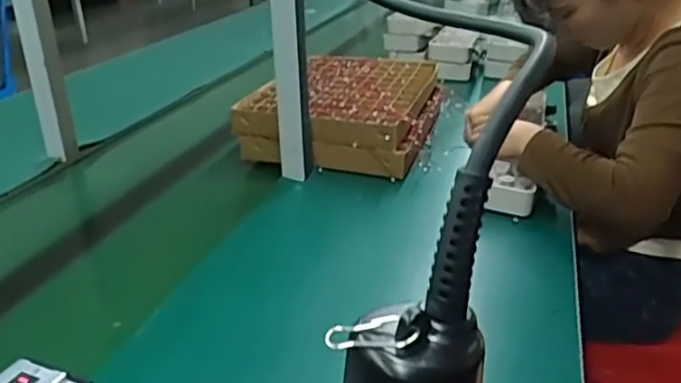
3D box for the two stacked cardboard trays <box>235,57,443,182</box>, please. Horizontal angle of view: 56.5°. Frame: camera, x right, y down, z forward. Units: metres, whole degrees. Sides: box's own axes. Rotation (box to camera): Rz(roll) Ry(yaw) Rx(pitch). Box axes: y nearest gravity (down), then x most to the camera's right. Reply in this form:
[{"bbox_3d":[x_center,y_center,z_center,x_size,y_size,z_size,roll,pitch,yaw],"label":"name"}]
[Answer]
[{"bbox_3d":[0.018,-0.144,1.168,0.311,0.110,0.360,5,26,24],"label":"two stacked cardboard trays"}]

